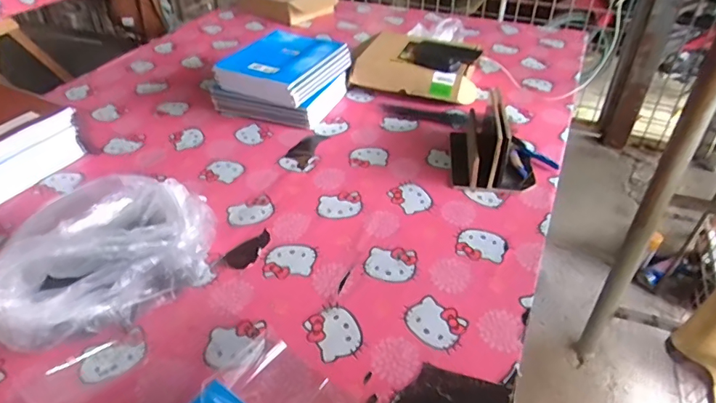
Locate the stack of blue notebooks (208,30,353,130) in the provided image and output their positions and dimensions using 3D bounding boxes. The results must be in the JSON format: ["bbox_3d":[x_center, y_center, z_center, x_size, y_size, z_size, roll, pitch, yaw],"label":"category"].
[{"bbox_3d":[-0.168,-0.297,1.151,0.248,0.123,0.249,17,43,22],"label":"stack of blue notebooks"}]

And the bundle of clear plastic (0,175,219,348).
[{"bbox_3d":[-0.362,0.065,0.711,0.298,0.138,0.218,-26,44,-26],"label":"bundle of clear plastic"}]

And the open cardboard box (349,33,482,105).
[{"bbox_3d":[0.159,-0.354,1.236,0.307,0.089,0.259,13,41,18],"label":"open cardboard box"}]

